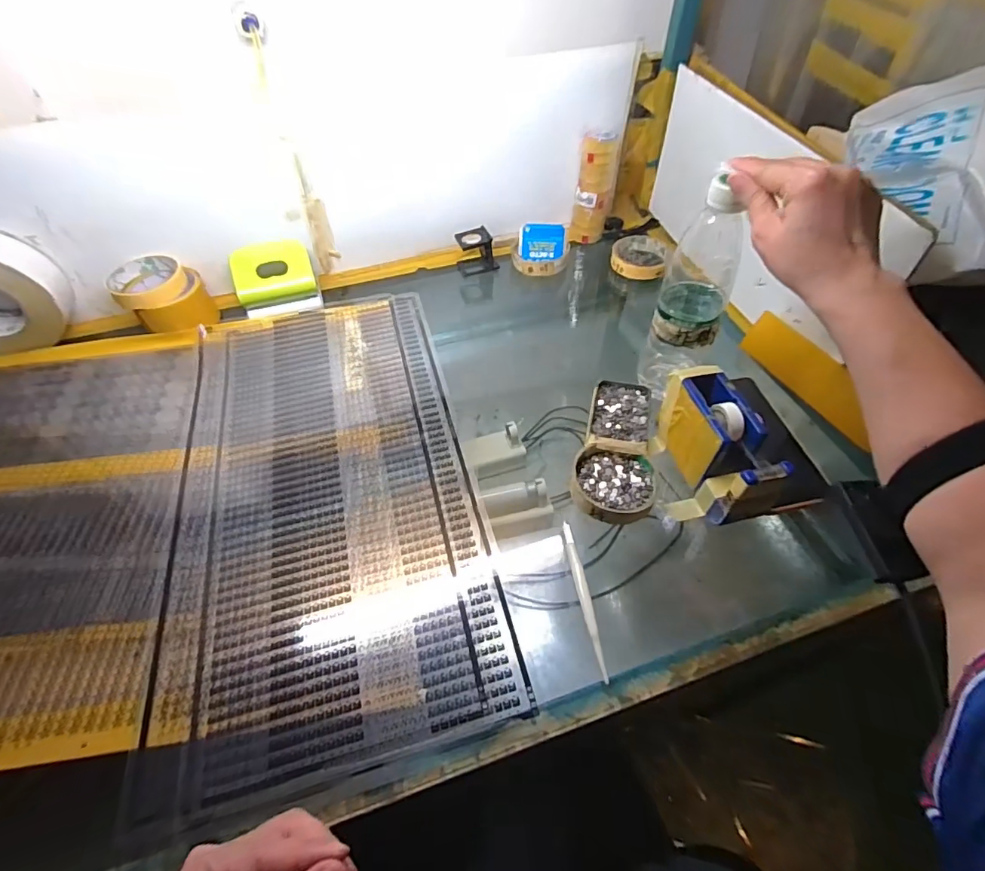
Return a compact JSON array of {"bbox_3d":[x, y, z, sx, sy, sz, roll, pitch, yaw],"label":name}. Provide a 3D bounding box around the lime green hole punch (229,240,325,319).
[{"bbox_3d":[-0.286,-0.207,0.651,0.099,0.061,0.078,-16,52,-10],"label":"lime green hole punch"}]

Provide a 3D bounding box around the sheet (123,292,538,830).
[{"bbox_3d":[-0.168,0.037,0.489,0.277,0.011,0.512,-13,51,-8],"label":"sheet"}]

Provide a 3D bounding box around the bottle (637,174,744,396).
[{"bbox_3d":[0.197,-0.133,0.482,0.067,0.224,0.067,-37,59,-26],"label":"bottle"}]

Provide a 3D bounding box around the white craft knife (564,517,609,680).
[{"bbox_3d":[0.076,0.133,0.409,0.010,0.010,0.130,-7,51,-3],"label":"white craft knife"}]

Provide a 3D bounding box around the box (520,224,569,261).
[{"bbox_3d":[0.073,-0.274,0.702,0.071,0.016,0.053,-3,93,-2],"label":"box"}]

